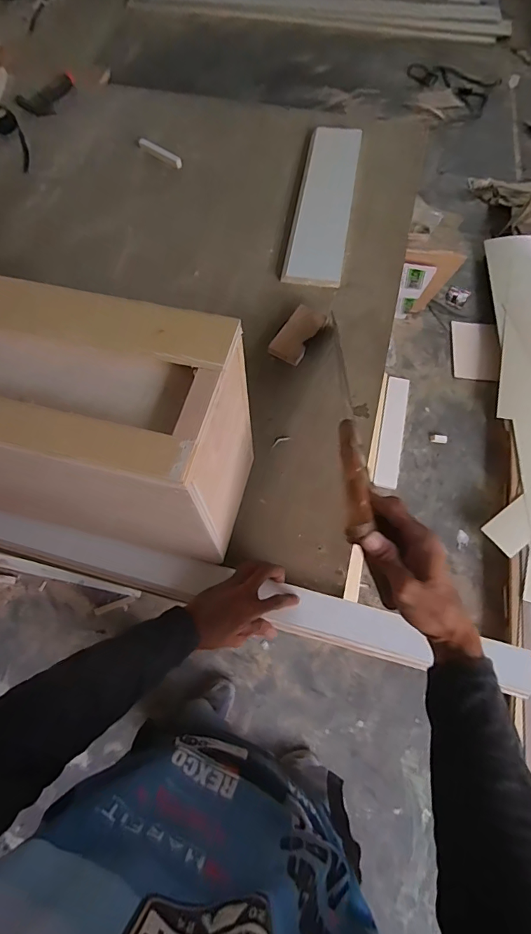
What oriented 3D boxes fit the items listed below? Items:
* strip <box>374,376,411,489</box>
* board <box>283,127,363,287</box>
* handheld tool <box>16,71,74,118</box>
[{"bbox_3d":[0.476,-0.142,1.631,0.085,0.014,0.451,12,67,6],"label":"strip"},{"bbox_3d":[0.128,-0.570,0.938,0.115,0.012,0.445,11,72,-1],"label":"board"},{"bbox_3d":[-0.543,-0.923,1.081,0.095,0.019,0.154,14,67,6],"label":"handheld tool"}]

